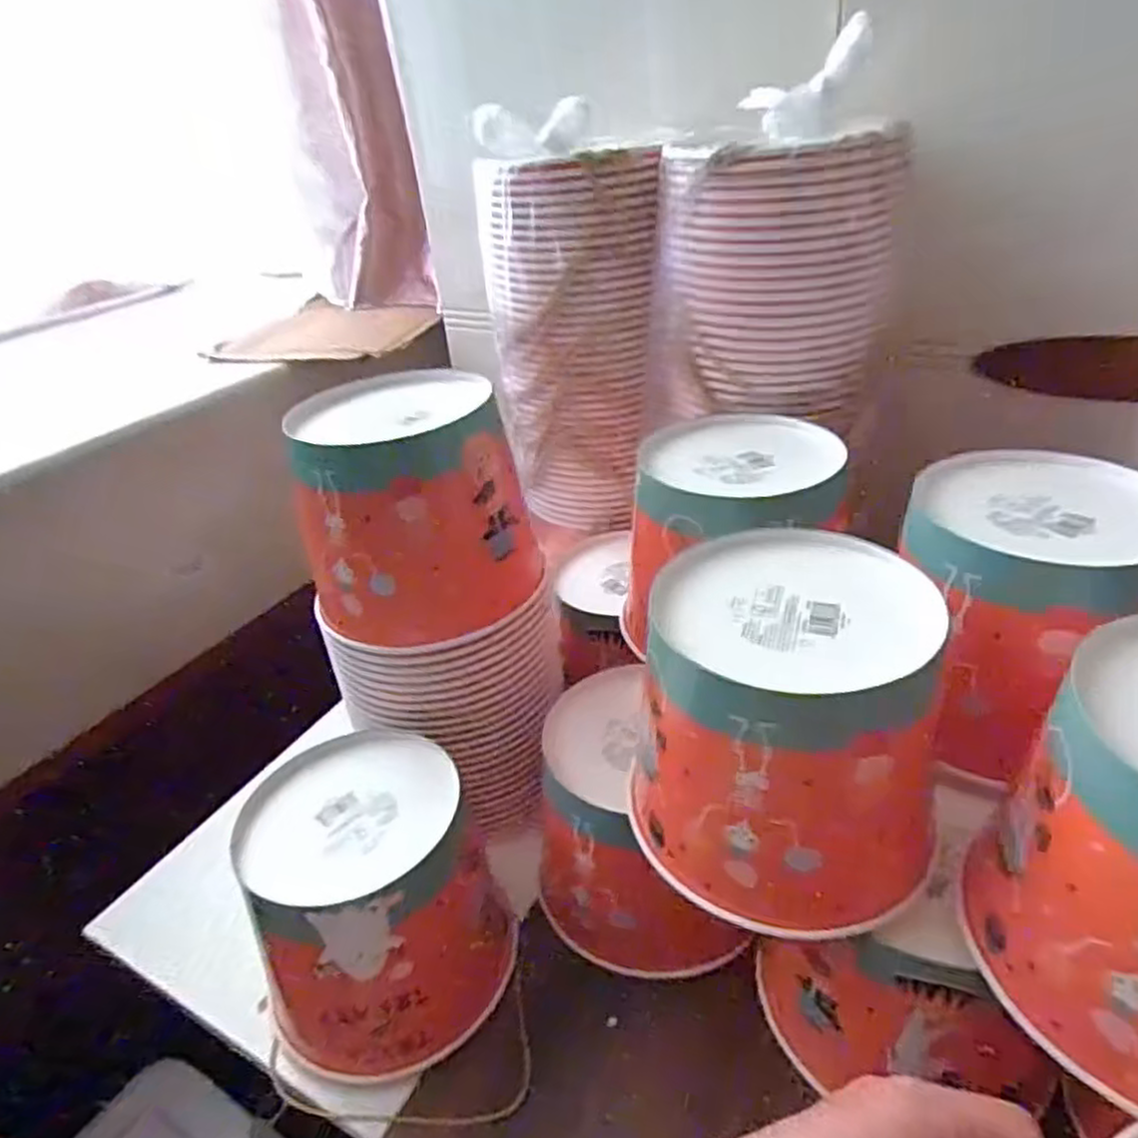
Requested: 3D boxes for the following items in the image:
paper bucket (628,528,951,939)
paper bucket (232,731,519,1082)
[{"bbox_3d":[0.107,0.075,0.372,0.143,0.130,0.130,3,33,16],"label":"paper bucket"},{"bbox_3d":[-0.117,0.194,0.461,0.141,0.124,0.146,-18,34,-18],"label":"paper bucket"}]

